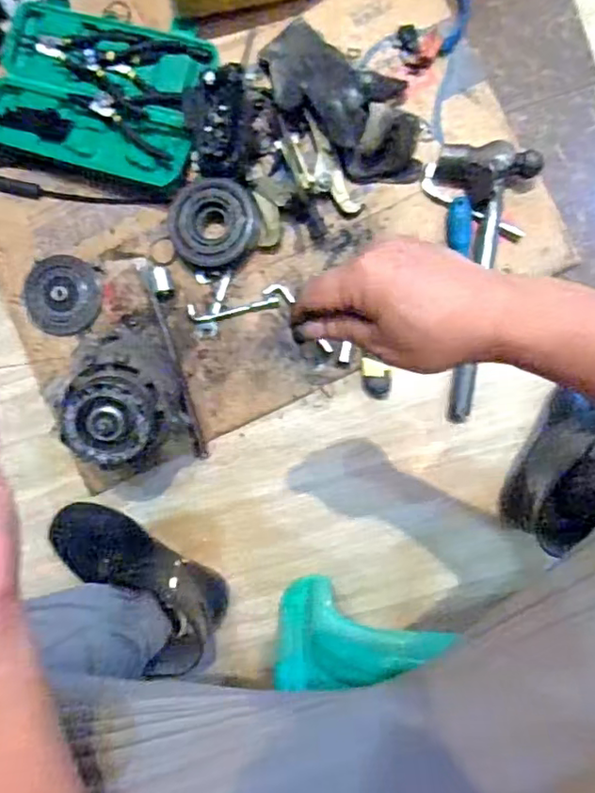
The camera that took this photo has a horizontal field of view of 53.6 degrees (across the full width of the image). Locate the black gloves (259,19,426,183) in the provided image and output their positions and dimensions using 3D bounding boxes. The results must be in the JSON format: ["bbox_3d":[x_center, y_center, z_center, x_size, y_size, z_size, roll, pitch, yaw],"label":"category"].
[{"bbox_3d":[0.060,-0.368,0.726,0.250,0.057,0.131,41,91,6],"label":"black gloves"}]

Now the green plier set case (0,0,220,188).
[{"bbox_3d":[-0.262,-0.410,0.773,0.298,0.033,0.219,18,89,6],"label":"green plier set case"}]

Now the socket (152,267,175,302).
[{"bbox_3d":[-0.175,-0.147,0.770,0.026,0.024,0.041,-13,86,4],"label":"socket"}]

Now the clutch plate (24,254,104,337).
[{"bbox_3d":[-0.313,-0.134,0.783,0.098,0.023,0.102,0,87,5],"label":"clutch plate"}]

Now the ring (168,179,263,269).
[{"bbox_3d":[-0.105,-0.220,0.747,0.108,0.041,0.114,0,87,5],"label":"ring"}]

